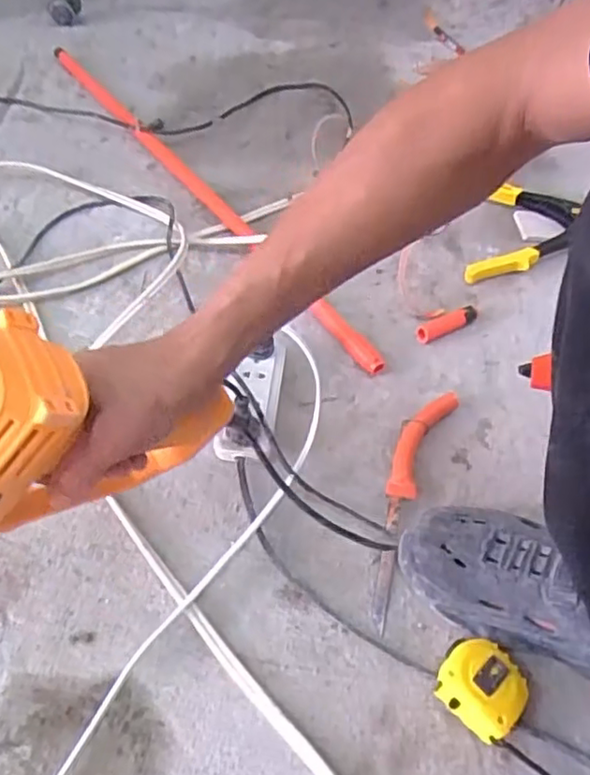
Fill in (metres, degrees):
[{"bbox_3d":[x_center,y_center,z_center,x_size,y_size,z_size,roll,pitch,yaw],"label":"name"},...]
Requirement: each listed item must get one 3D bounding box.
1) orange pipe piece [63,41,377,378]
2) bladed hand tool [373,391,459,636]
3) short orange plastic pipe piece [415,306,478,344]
[{"bbox_3d":[-0.177,-0.334,0.955,0.025,0.033,0.954,-27,57,-22],"label":"orange pipe piece"},{"bbox_3d":[0.110,0.104,0.625,0.044,0.017,0.269,18,53,12],"label":"bladed hand tool"},{"bbox_3d":[0.183,-0.078,0.754,0.083,0.023,0.025,-21,55,-18],"label":"short orange plastic pipe piece"}]

